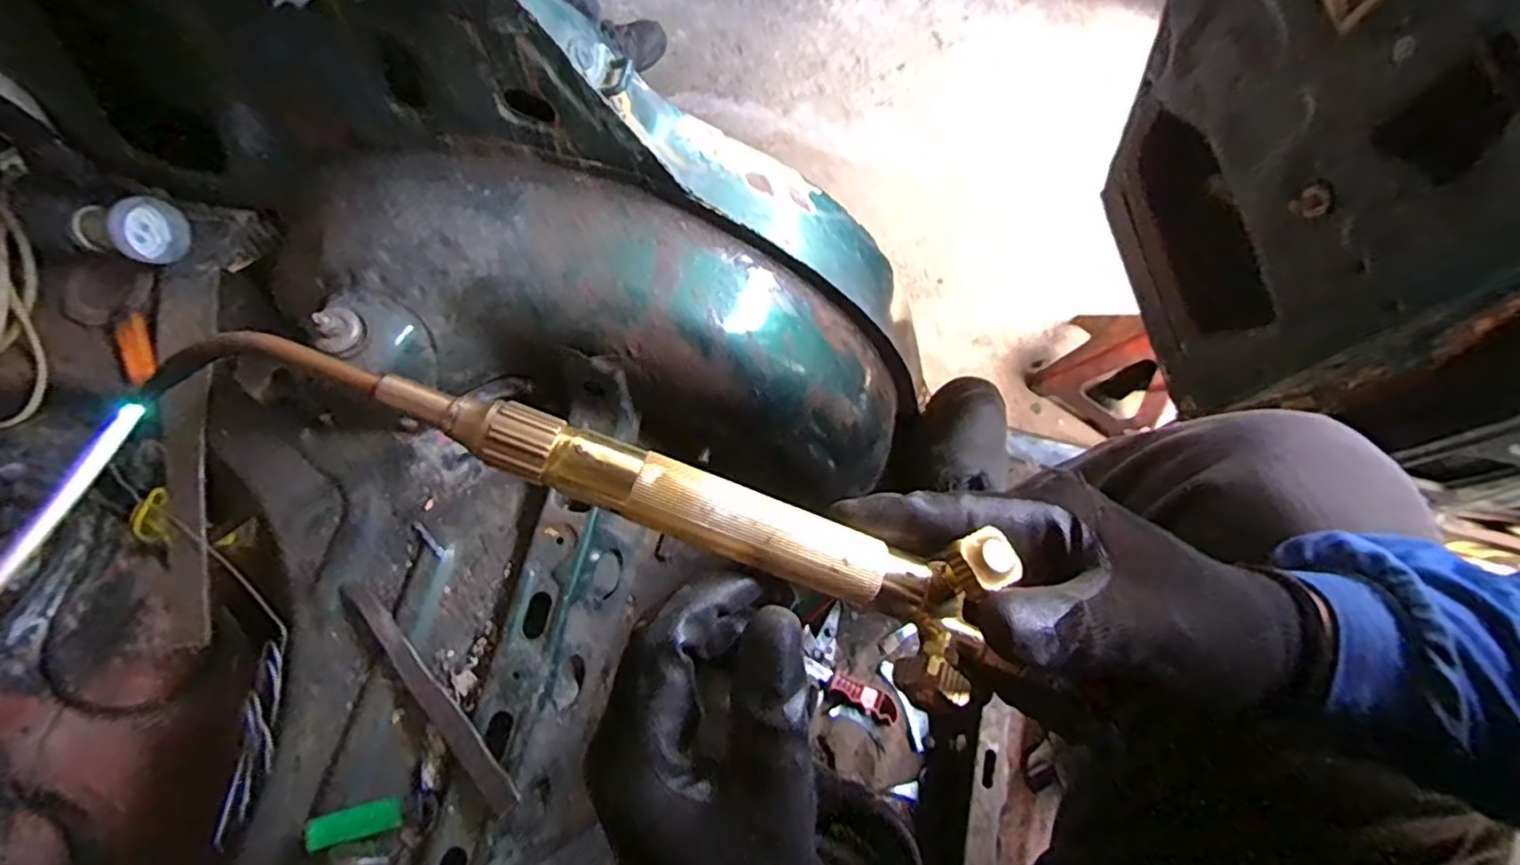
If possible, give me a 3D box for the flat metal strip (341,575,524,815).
[{"bbox_3d":[-0.274,0.212,0.544,0.024,0.010,0.229,-42,78,-5],"label":"flat metal strip"}]

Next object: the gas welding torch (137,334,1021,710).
[{"bbox_3d":[-0.056,0.020,0.238,0.301,0.030,0.053,22,71,-4],"label":"gas welding torch"}]

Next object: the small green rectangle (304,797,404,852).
[{"bbox_3d":[-0.311,0.300,0.509,0.063,0.009,0.022,0,68,-31],"label":"small green rectangle"}]

